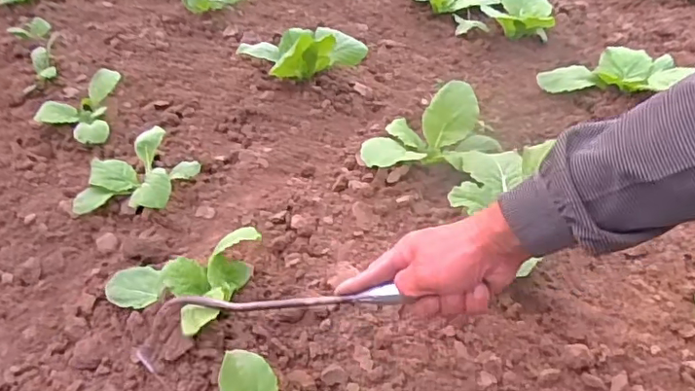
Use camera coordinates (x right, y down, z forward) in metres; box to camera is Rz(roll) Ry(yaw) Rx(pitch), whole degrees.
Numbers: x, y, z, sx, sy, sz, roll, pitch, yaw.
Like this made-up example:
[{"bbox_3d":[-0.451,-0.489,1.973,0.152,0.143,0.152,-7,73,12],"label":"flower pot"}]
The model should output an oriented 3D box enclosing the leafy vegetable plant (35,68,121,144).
[{"bbox_3d":[-0.469,-0.148,0.972,0.124,0.060,0.172,-7,40,-3],"label":"leafy vegetable plant"}]

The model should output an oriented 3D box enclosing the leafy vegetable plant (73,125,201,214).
[{"bbox_3d":[-0.293,-0.026,0.799,0.146,0.065,0.152,9,42,15],"label":"leafy vegetable plant"}]

